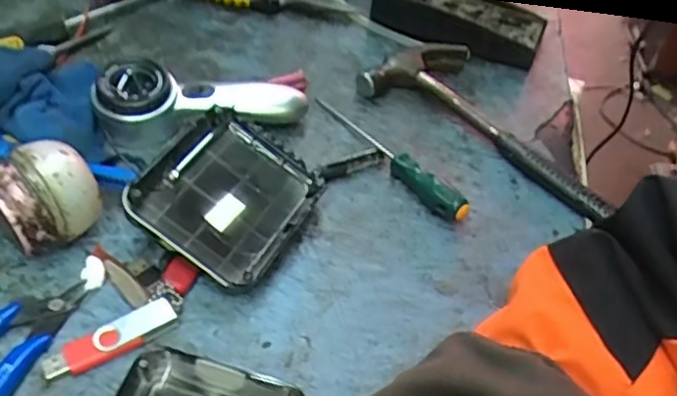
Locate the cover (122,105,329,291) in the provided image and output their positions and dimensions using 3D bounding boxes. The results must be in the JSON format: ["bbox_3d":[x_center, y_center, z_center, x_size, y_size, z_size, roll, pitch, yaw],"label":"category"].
[{"bbox_3d":[-0.070,-0.003,0.411,0.092,0.021,0.110,37,55,-2],"label":"cover"}]

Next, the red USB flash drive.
[{"bbox_3d":[-0.126,0.080,0.357,0.072,0.012,0.020,-23,54,-26],"label":"red USB flash drive"}]

